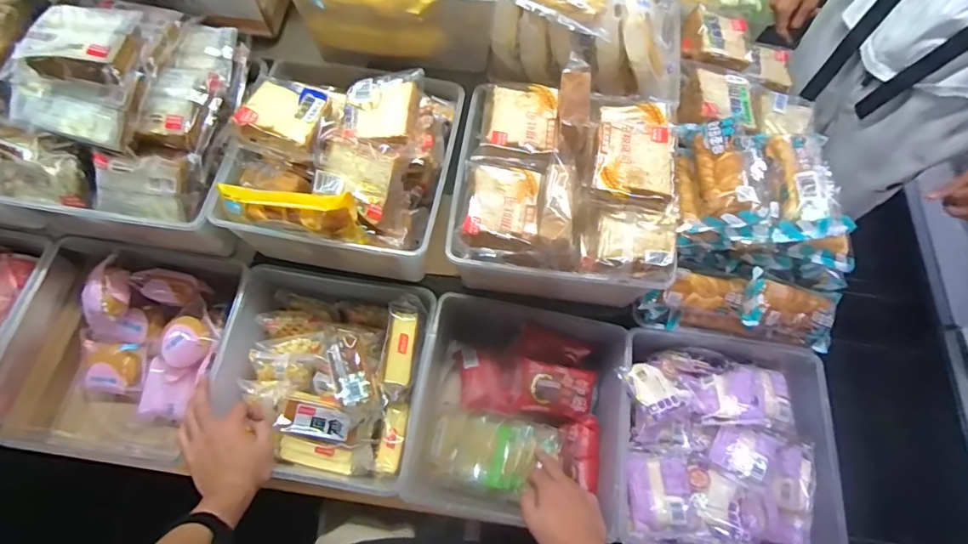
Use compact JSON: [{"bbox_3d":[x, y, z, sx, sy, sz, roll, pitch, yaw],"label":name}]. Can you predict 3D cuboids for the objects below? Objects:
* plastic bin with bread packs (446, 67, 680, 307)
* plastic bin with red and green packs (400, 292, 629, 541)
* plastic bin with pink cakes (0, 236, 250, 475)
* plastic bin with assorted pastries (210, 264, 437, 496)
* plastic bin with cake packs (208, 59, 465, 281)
[{"bbox_3d":[0.109,-0.115,0.694,0.286,0.183,0.274,9,67,1],"label":"plastic bin with bread packs"},{"bbox_3d":[0.054,0.213,0.761,0.293,0.134,0.309,11,67,2],"label":"plastic bin with red and green packs"},{"bbox_3d":[-0.562,0.128,0.792,0.351,0.177,0.314,9,67,1],"label":"plastic bin with pink cakes"},{"bbox_3d":[-0.240,0.155,0.746,0.292,0.106,0.294,9,67,1],"label":"plastic bin with assorted pastries"},{"bbox_3d":[-0.197,-0.166,0.702,0.296,0.151,0.291,14,67,3],"label":"plastic bin with cake packs"}]

